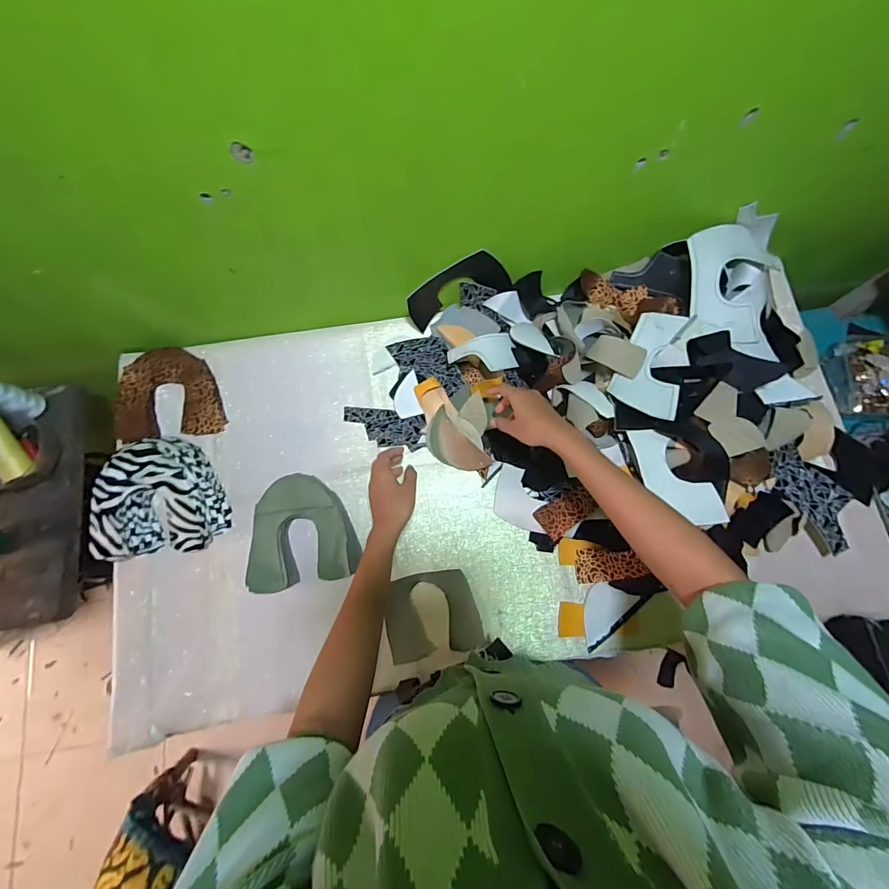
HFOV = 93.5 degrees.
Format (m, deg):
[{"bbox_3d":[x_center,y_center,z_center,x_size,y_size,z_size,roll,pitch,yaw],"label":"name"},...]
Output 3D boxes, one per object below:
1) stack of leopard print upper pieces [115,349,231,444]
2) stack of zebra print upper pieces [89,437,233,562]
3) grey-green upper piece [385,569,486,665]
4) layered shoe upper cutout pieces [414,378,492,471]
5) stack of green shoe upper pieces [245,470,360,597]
[{"bbox_3d":[-0.462,-0.088,0.703,0.158,0.019,0.154,-7,83,-11],"label":"stack of leopard print upper pieces"},{"bbox_3d":[-0.442,0.078,0.646,0.176,0.079,0.181,-11,76,-4],"label":"stack of zebra print upper pieces"},{"bbox_3d":[-0.018,0.257,0.637,0.139,0.004,0.118,-9,79,-4],"label":"grey-green upper piece"},{"bbox_3d":[0.019,-0.033,0.685,0.099,0.031,0.154,-12,76,-4],"label":"layered shoe upper cutout pieces"},{"bbox_3d":[-0.222,0.133,0.647,0.163,0.050,0.166,-11,76,-4],"label":"stack of green shoe upper pieces"}]

